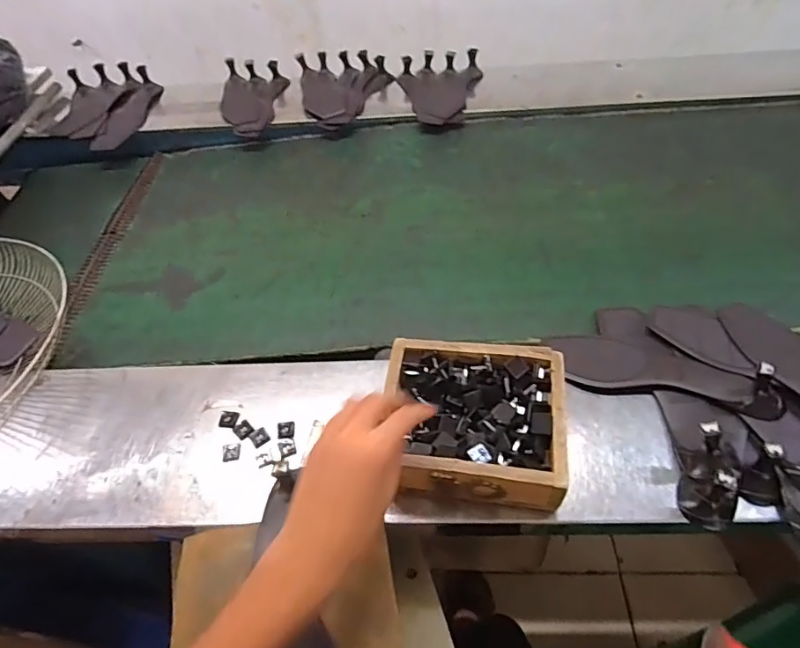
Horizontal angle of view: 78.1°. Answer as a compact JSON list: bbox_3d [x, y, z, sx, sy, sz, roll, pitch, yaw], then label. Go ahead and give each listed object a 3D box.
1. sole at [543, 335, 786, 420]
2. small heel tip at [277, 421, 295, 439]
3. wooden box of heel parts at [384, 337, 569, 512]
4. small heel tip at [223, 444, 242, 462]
[{"bbox_3d":[0.286,0.042,0.543,0.228,0.054,0.085,9,52,12],"label":"sole"},{"bbox_3d":[-0.126,0.117,0.548,0.019,0.004,0.019,-7,50,-2],"label":"small heel tip"},{"bbox_3d":[0.072,0.099,0.507,0.181,0.059,0.156,4,51,8],"label":"wooden box of heel parts"},{"bbox_3d":[-0.184,0.140,0.538,0.019,0.004,0.019,-8,50,-2],"label":"small heel tip"}]

